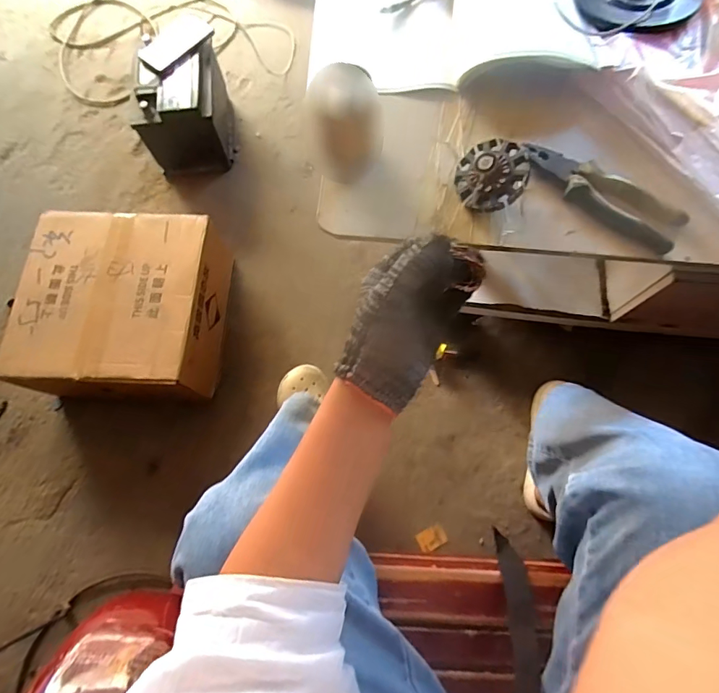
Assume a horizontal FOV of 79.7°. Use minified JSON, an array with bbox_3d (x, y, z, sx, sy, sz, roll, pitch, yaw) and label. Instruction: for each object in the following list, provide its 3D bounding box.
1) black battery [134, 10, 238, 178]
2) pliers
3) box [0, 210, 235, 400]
[{"bbox_3d":[-0.381,-0.536,0.960,0.173,0.199,0.224,-6,73,0],"label":"black battery"},{"bbox_3d":[0.263,-0.167,0.472,0.179,0.016,0.056,34,77,11],"label":"pliers"},{"bbox_3d":[-0.446,-0.072,0.841,0.330,0.173,0.326,2,73,2],"label":"box"}]

